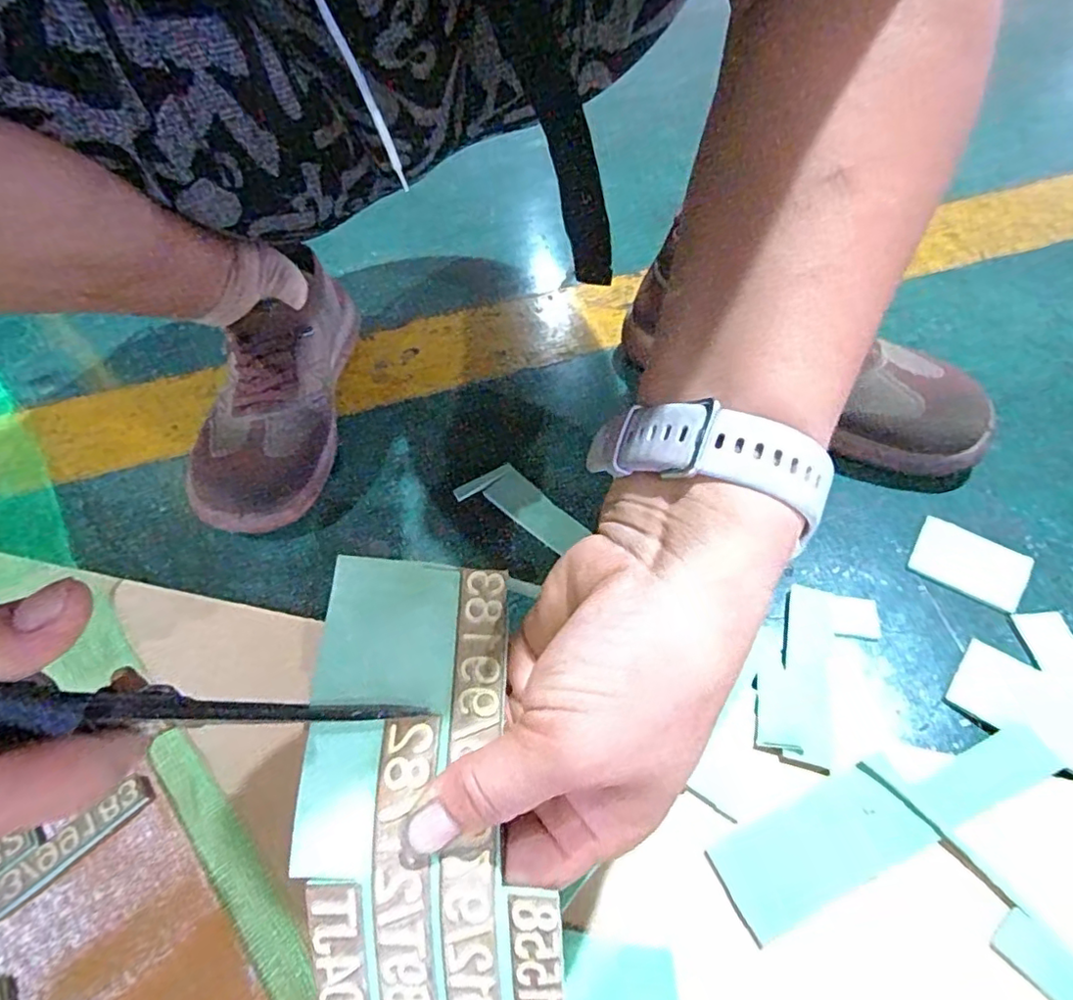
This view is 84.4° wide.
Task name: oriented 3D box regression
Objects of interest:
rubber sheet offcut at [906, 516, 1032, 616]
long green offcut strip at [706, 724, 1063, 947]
[{"bbox_3d":[0.245,0.035,0.335,0.053,0.004,0.044,30,58,28],"label":"rubber sheet offcut"},{"bbox_3d":[0.152,0.134,0.256,0.157,0.010,0.036,-21,54,-11],"label":"long green offcut strip"}]

